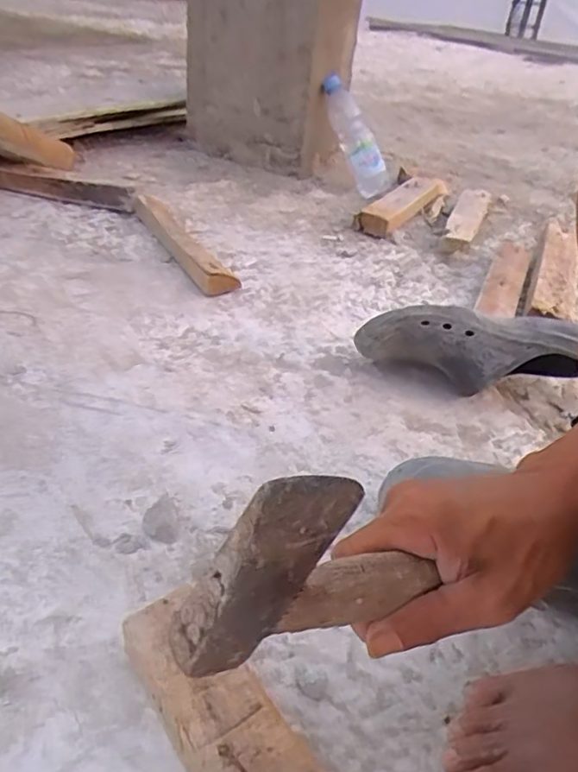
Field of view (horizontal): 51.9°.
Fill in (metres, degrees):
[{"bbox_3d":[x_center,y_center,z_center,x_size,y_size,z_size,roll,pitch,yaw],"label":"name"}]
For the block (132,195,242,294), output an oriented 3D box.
[{"bbox_3d":[-0.165,-0.224,0.910,0.046,0.034,0.306,-14,40,-26],"label":"block"}]

